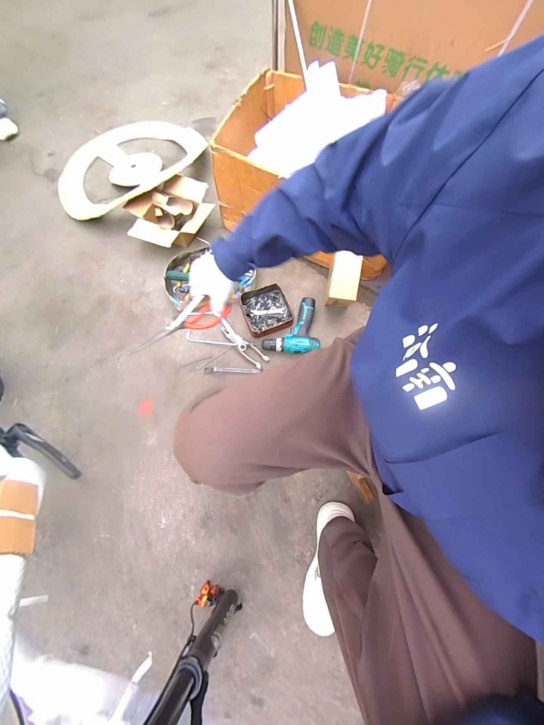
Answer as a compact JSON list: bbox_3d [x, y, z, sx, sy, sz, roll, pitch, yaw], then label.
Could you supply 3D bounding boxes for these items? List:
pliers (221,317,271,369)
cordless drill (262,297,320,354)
[{"bbox_3d":[-0.103,-0.065,0.926,0.211,0.021,0.047,42,77,14],"label":"pliers"},{"bbox_3d":[0.063,-0.121,0.931,0.180,0.049,0.193,1,71,2],"label":"cordless drill"}]

